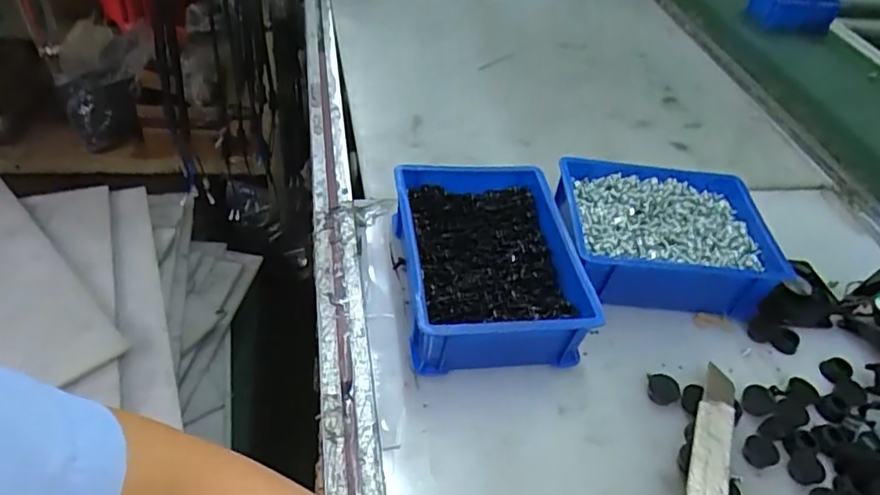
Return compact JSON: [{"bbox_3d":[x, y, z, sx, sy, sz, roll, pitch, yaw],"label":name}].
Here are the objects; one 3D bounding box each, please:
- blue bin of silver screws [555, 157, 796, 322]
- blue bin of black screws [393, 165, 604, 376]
[{"bbox_3d":[0.217,-0.011,0.570,0.201,0.063,0.156,6,45,-2],"label":"blue bin of silver screws"},{"bbox_3d":[0.040,0.013,0.514,0.147,0.069,0.192,-2,46,-10],"label":"blue bin of black screws"}]

